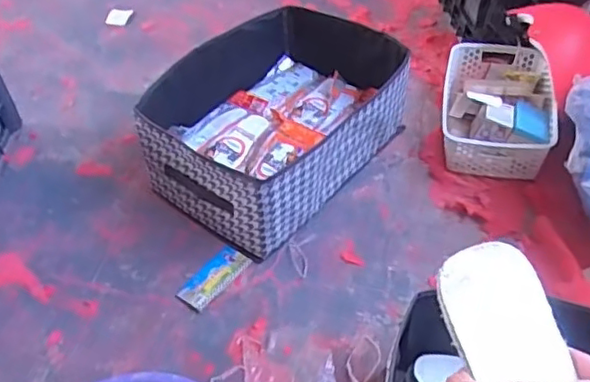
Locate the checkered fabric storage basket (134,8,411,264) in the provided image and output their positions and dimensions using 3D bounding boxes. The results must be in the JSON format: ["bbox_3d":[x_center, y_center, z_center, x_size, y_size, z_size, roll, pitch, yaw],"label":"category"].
[{"bbox_3d":[-0.029,-0.132,1.110,0.327,0.189,0.446,29,55,26],"label":"checkered fabric storage basket"}]

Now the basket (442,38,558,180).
[{"bbox_3d":[0.385,-0.163,1.171,0.194,0.100,0.305,10,49,12],"label":"basket"}]

